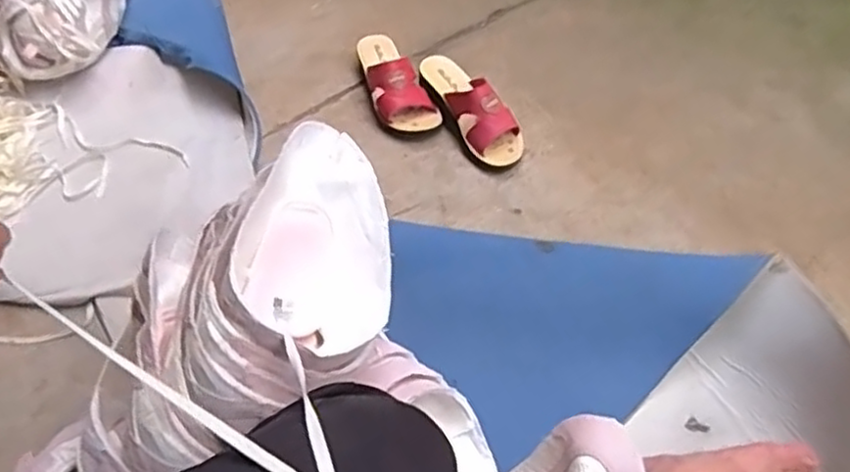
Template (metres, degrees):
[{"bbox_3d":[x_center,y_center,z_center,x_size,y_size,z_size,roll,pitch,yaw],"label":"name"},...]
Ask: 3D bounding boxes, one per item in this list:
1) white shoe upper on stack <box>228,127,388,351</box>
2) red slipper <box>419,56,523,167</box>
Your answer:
[{"bbox_3d":[-0.085,0.000,0.627,0.144,0.058,0.190,26,76,-17],"label":"white shoe upper on stack"},{"bbox_3d":[0.072,-0.196,1.062,0.081,0.086,0.211,-25,59,-13],"label":"red slipper"}]

